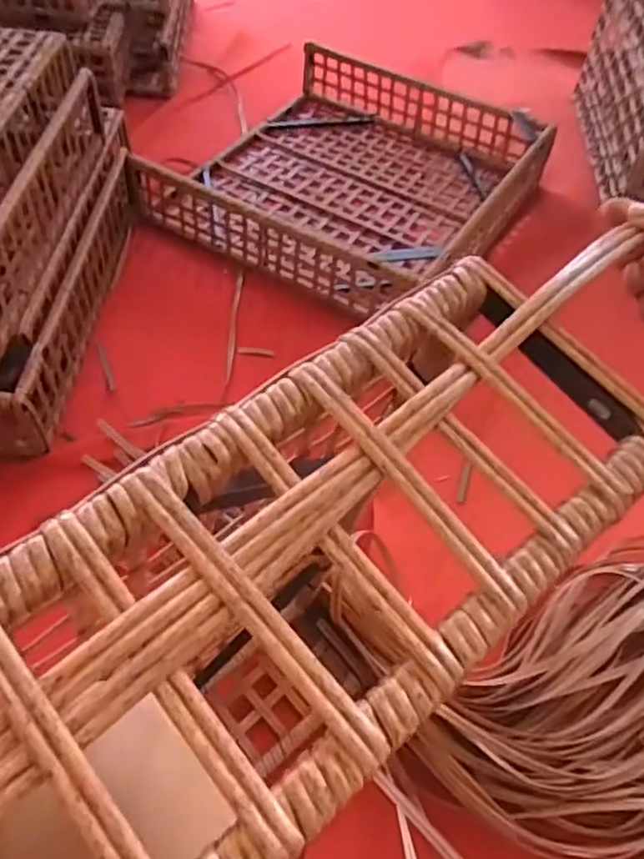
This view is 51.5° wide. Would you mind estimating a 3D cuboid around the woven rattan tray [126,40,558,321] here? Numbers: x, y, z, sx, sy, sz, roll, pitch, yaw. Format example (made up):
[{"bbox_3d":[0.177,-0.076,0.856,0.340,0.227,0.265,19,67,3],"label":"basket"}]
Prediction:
[{"bbox_3d":[0.072,-0.537,1.415,0.638,0.128,0.698,26,55,16],"label":"woven rattan tray"}]

